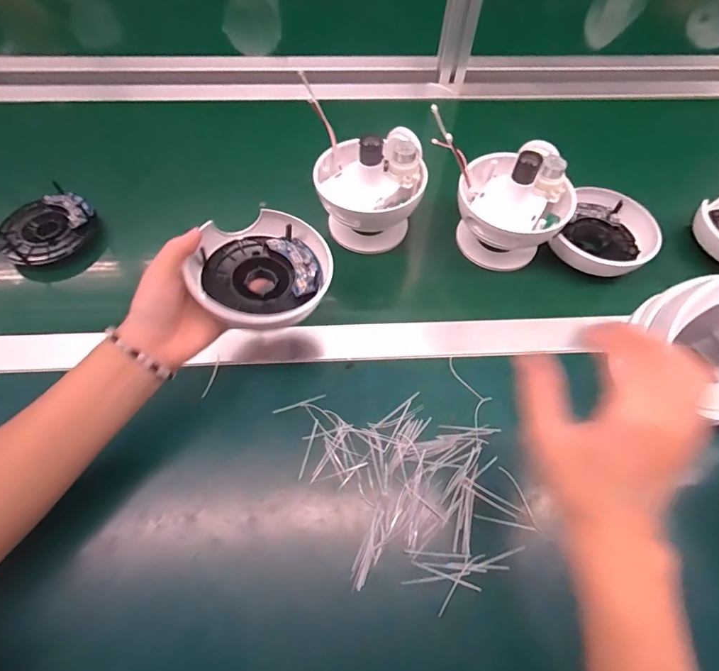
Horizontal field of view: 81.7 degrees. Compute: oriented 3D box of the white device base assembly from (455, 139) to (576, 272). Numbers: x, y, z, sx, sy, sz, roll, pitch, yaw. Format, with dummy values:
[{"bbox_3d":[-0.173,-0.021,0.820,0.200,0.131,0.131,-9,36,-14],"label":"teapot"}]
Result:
[{"bbox_3d":[0.162,-0.140,0.453,0.116,0.107,0.113,28,65,11],"label":"white device base assembly"}]

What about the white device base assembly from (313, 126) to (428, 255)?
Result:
[{"bbox_3d":[0.010,-0.160,0.455,0.119,0.105,0.108,-1,63,-3],"label":"white device base assembly"}]

